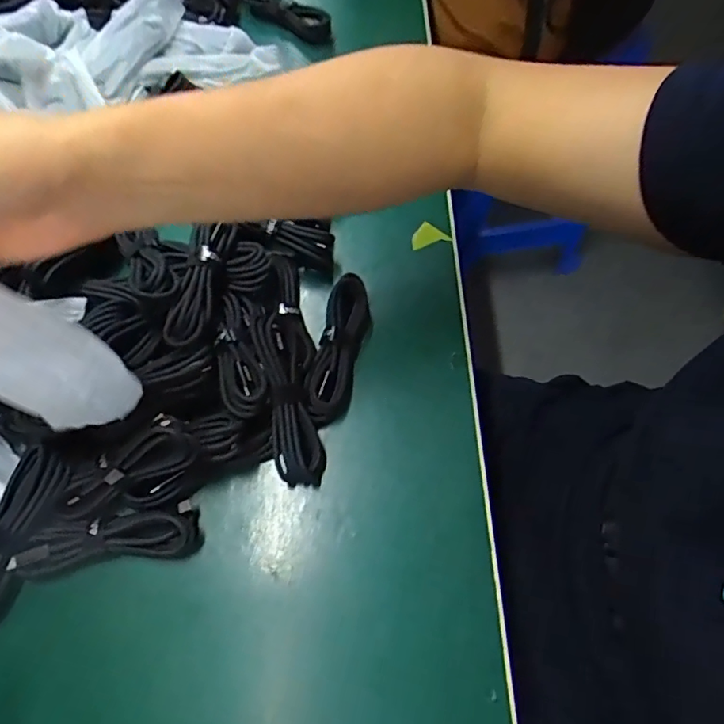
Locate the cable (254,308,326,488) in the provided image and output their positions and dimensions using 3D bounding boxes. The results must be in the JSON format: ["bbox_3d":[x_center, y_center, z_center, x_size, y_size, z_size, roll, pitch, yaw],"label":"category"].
[{"bbox_3d":[-0.052,0.026,0.345,0.031,0.026,0.119,-16,90,-11],"label":"cable"}]

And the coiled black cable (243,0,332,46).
[{"bbox_3d":[-0.077,-0.366,0.545,0.103,0.025,0.031,29,69,14],"label":"coiled black cable"}]

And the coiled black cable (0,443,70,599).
[{"bbox_3d":[-0.217,0.101,0.313,0.036,0.030,0.108,25,79,9],"label":"coiled black cable"}]

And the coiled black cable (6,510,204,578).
[{"bbox_3d":[-0.157,0.109,0.319,0.109,0.018,0.033,-7,65,-2],"label":"coiled black cable"}]

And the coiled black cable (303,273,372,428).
[{"bbox_3d":[-0.016,-0.010,0.379,0.033,0.030,0.113,12,66,7],"label":"coiled black cable"}]

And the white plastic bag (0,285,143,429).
[{"bbox_3d":[-0.169,-0.014,0.233,0.029,0.142,0.042,-7,58,29],"label":"white plastic bag"}]

